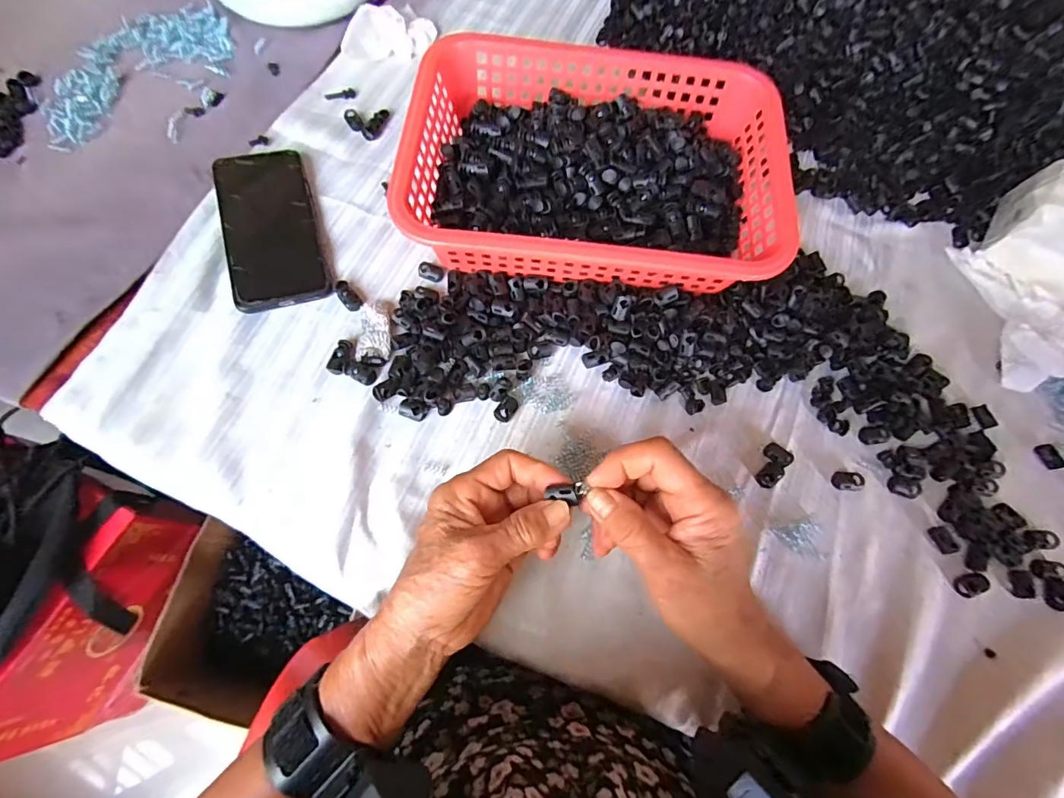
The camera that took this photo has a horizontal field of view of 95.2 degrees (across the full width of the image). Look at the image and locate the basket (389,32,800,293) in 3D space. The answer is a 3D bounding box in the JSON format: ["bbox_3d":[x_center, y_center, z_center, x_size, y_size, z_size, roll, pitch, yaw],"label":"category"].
[{"bbox_3d":[0.052,-0.195,0.417,0.297,0.075,0.196,8,71,0],"label":"basket"}]

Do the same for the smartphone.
[{"bbox_3d":[-0.227,-0.151,0.425,0.075,0.013,0.161,-17,73,-8],"label":"smartphone"}]

